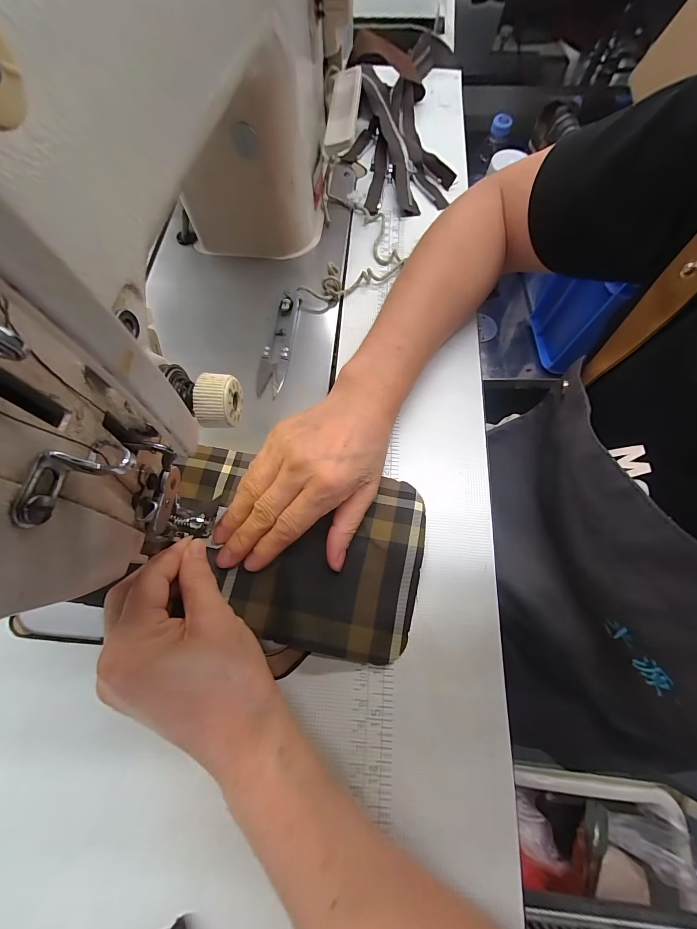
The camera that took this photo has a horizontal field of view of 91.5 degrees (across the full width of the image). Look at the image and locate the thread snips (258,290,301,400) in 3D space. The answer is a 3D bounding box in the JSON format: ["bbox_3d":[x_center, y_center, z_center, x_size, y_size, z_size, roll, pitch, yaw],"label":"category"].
[{"bbox_3d":[-0.057,-0.101,0.280,0.023,0.009,0.098,6,70,2],"label":"thread snips"}]

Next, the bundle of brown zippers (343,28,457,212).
[{"bbox_3d":[0.061,-0.411,0.376,0.116,0.050,0.316,5,70,2],"label":"bundle of brown zippers"}]

